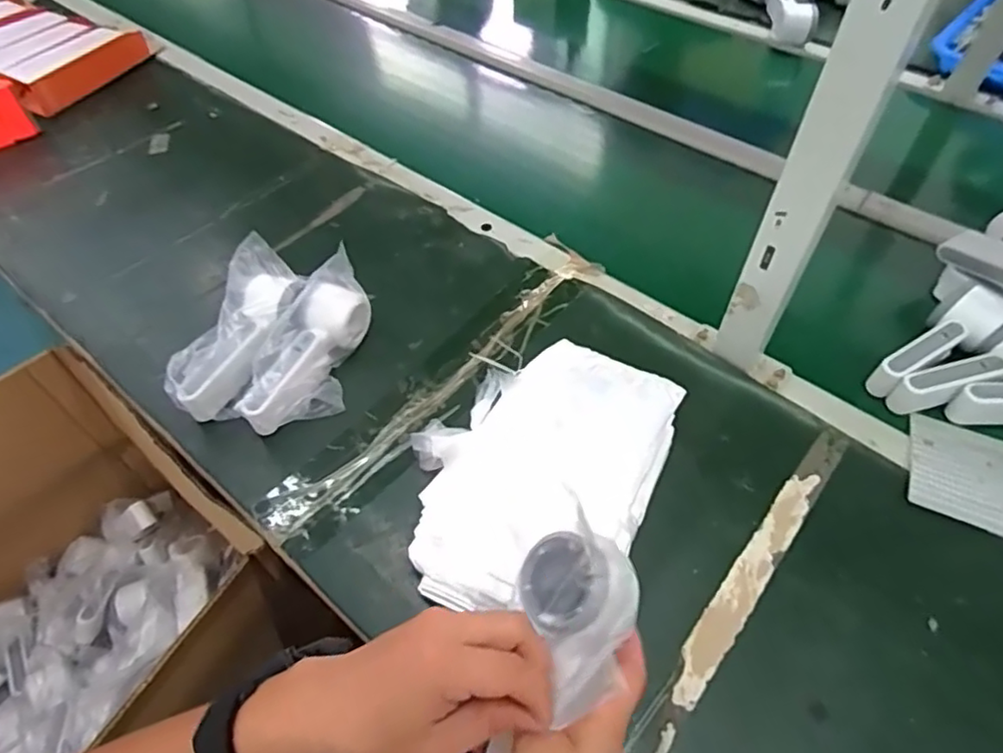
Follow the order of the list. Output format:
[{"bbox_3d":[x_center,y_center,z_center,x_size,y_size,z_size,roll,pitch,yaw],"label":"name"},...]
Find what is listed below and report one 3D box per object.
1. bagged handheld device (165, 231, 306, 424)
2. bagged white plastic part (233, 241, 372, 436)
[{"bbox_3d":[-0.252,-0.044,0.593,0.072,0.084,0.174,21,59,18],"label":"bagged handheld device"},{"bbox_3d":[-0.177,-0.024,0.595,0.067,0.082,0.182,16,56,14],"label":"bagged white plastic part"}]

